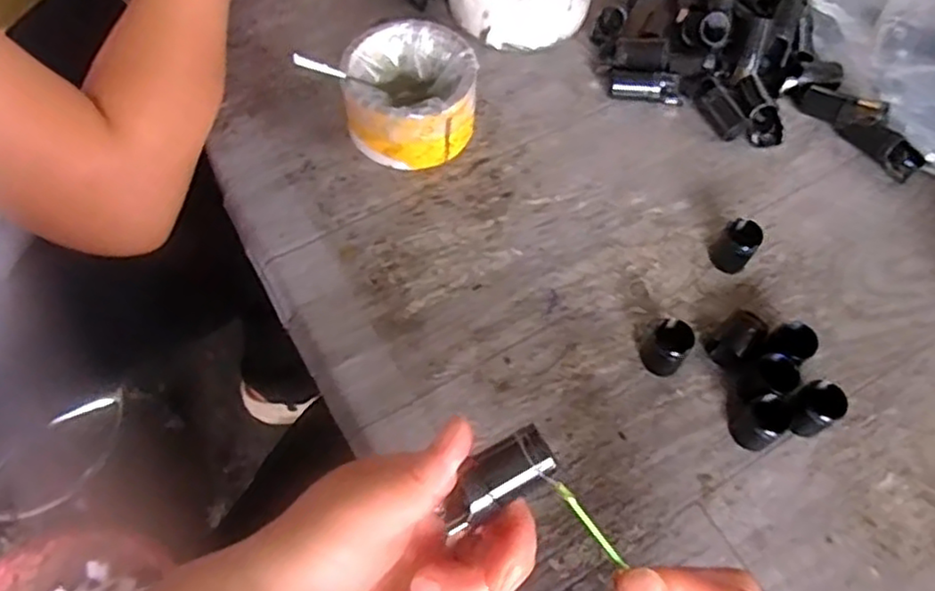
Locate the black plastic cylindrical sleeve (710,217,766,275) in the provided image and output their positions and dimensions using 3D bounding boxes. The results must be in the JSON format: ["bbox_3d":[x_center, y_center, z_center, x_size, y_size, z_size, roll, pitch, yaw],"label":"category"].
[{"bbox_3d":[0.164,-0.030,0.414,0.022,0.030,0.021,1,61,-2],"label":"black plastic cylindrical sleeve"}]

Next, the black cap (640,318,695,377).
[{"bbox_3d":[0.110,0.028,0.375,0.021,0.029,0.020,1,61,-2],"label":"black cap"}]

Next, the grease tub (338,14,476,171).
[{"bbox_3d":[-0.036,-0.133,0.448,0.081,0.048,0.087,1,61,-2],"label":"grease tub"}]

